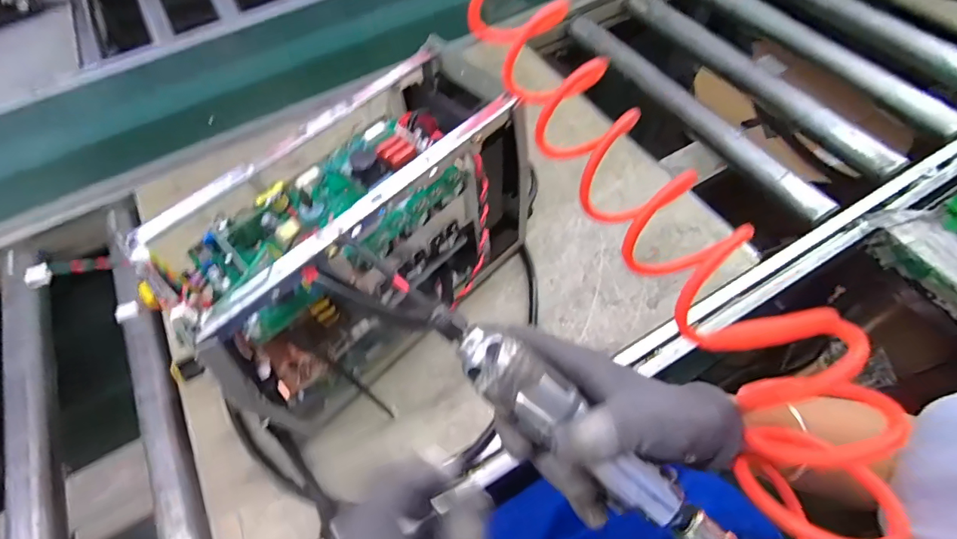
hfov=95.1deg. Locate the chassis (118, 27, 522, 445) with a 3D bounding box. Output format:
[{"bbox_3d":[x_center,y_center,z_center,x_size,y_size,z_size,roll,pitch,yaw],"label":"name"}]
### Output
[{"bbox_3d":[-0.101,-0.027,0.457,0.334,0.227,0.164,-41,66,-18],"label":"chassis"}]

